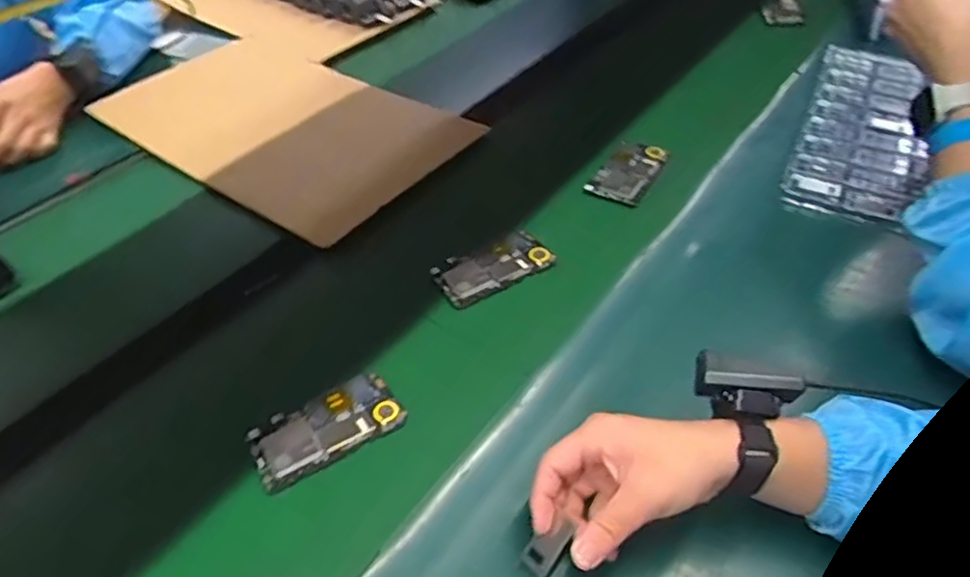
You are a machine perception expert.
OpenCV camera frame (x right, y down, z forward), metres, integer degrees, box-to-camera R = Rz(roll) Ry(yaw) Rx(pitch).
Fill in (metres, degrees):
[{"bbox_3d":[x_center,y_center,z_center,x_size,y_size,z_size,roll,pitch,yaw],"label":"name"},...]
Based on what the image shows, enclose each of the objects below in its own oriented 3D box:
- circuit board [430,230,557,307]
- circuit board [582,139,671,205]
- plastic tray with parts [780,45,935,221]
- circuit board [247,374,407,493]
[{"bbox_3d":[0.009,-0.023,0.703,0.122,0.010,0.064,-25,47,-18],"label":"circuit board"},{"bbox_3d":[0.177,-0.144,0.813,0.067,0.013,0.110,23,52,27],"label":"circuit board"},{"bbox_3d":[0.482,-0.205,0.839,0.142,0.027,0.360,17,49,23],"label":"plastic tray with parts"},{"bbox_3d":[-0.136,0.118,0.569,0.124,0.008,0.064,-25,53,-19],"label":"circuit board"}]

